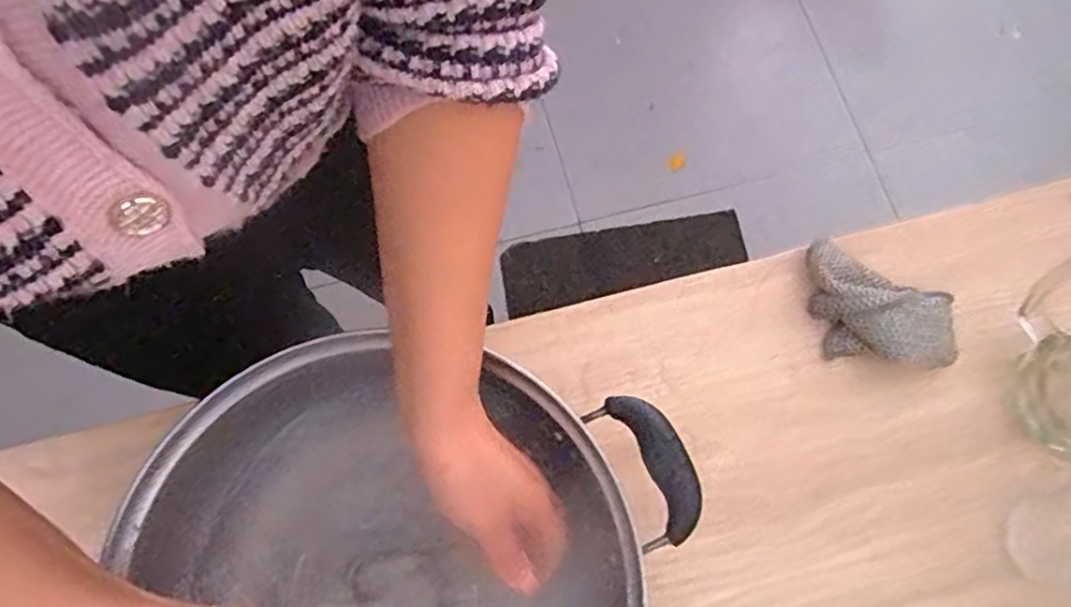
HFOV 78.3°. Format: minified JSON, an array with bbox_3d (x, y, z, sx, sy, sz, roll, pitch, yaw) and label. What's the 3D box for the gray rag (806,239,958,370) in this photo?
[{"bbox_3d":[0.230,0.000,0.433,0.094,0.035,0.083,7,73,2],"label":"gray rag"}]

